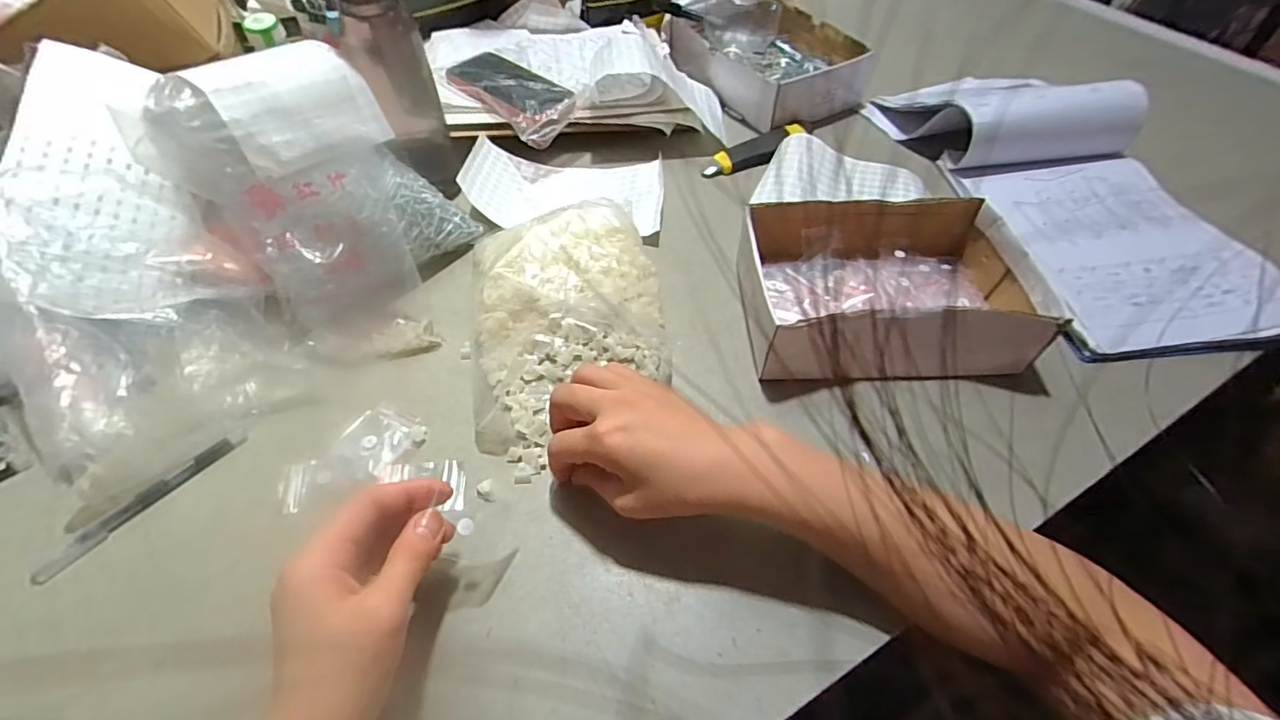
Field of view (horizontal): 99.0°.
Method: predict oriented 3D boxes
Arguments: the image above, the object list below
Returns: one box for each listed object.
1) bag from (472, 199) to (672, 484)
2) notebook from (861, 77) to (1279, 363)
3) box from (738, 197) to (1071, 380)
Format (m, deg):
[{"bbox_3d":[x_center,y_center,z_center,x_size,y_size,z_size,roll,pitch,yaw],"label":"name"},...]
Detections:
[{"bbox_3d":[-0.058,-0.033,0.454,0.160,0.063,0.232,-5,54,-4],"label":"bag"},{"bbox_3d":[0.453,-0.201,0.570,0.239,0.071,0.444,-14,54,-11],"label":"notebook"},{"bbox_3d":[0.209,-0.066,0.480,0.228,0.058,0.164,-3,54,-3],"label":"box"}]

